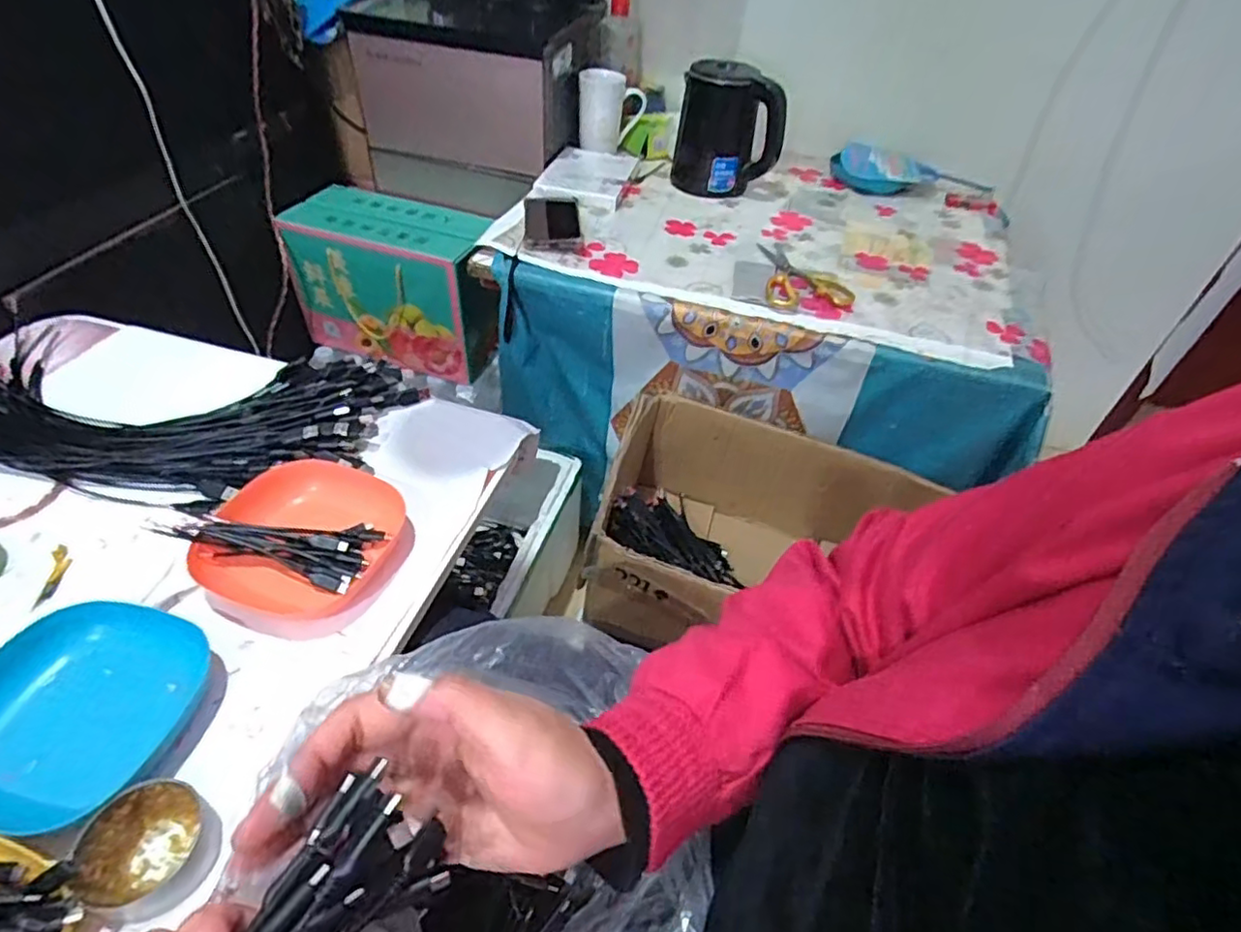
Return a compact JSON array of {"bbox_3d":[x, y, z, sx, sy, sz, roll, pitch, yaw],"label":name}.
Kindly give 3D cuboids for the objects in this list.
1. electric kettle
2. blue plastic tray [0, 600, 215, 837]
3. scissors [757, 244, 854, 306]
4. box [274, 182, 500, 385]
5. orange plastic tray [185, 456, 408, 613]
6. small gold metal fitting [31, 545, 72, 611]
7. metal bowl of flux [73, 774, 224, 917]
[{"bbox_3d":[0.169,-0.521,1.002,0.162,0.170,0.109,8,45,3],"label":"electric kettle"},{"bbox_3d":[-0.345,0.153,0.408,0.119,0.032,0.135,13,46,7],"label":"blue plastic tray"},{"bbox_3d":[0.235,-0.258,0.859,0.108,0.009,0.163,0,45,-5],"label":"scissors"},{"bbox_3d":[-0.364,-0.309,1.111,0.350,0.234,0.162,18,46,12],"label":"box"},{"bbox_3d":[-0.259,0.054,0.514,0.136,0.030,0.133,22,48,16],"label":"orange plastic tray"},{"bbox_3d":[-0.433,0.082,0.492,0.013,0.004,0.059,-10,47,-15],"label":"small gold metal fitting"},{"bbox_3d":[-0.261,0.212,0.358,0.059,0.030,0.061,3,45,-3],"label":"metal bowl of flux"}]

